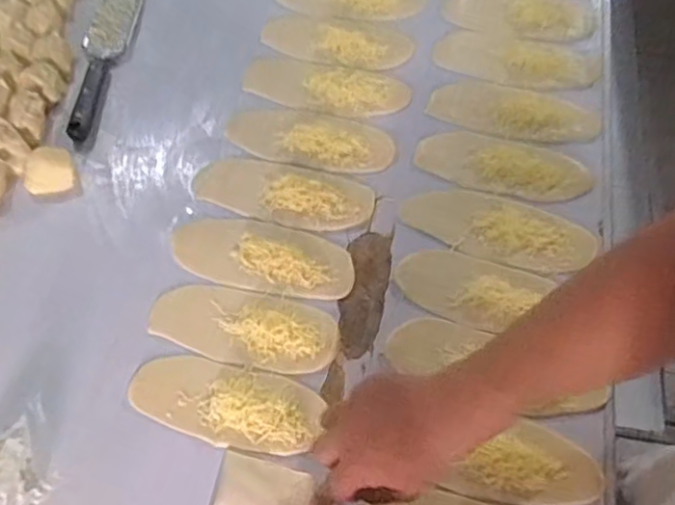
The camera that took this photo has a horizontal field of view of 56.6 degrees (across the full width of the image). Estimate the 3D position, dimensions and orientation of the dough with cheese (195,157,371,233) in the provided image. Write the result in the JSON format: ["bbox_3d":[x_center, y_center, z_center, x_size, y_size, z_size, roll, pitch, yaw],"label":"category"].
[{"bbox_3d":[-0.060,-0.064,0.676,0.193,0.022,0.072,15,65,8],"label":"dough with cheese"}]

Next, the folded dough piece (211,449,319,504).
[{"bbox_3d":[-0.063,0.209,0.526,0.083,0.018,0.071,7,64,4],"label":"folded dough piece"}]

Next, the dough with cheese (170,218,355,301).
[{"bbox_3d":[-0.075,0.002,0.636,0.183,0.008,0.072,11,64,6],"label":"dough with cheese"}]

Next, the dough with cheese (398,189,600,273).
[{"bbox_3d":[0.167,-0.025,0.650,0.195,0.012,0.073,17,65,9],"label":"dough with cheese"}]

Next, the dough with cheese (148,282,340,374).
[{"bbox_3d":[-0.090,0.070,0.603,0.178,0.013,0.072,11,64,6],"label":"dough with cheese"}]

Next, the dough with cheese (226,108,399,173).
[{"bbox_3d":[-0.032,-0.132,0.702,0.188,0.014,0.072,10,64,5],"label":"dough with cheese"}]

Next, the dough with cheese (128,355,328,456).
[{"bbox_3d":[-0.101,0.136,0.569,0.172,0.009,0.069,12,64,7],"label":"dough with cheese"}]

